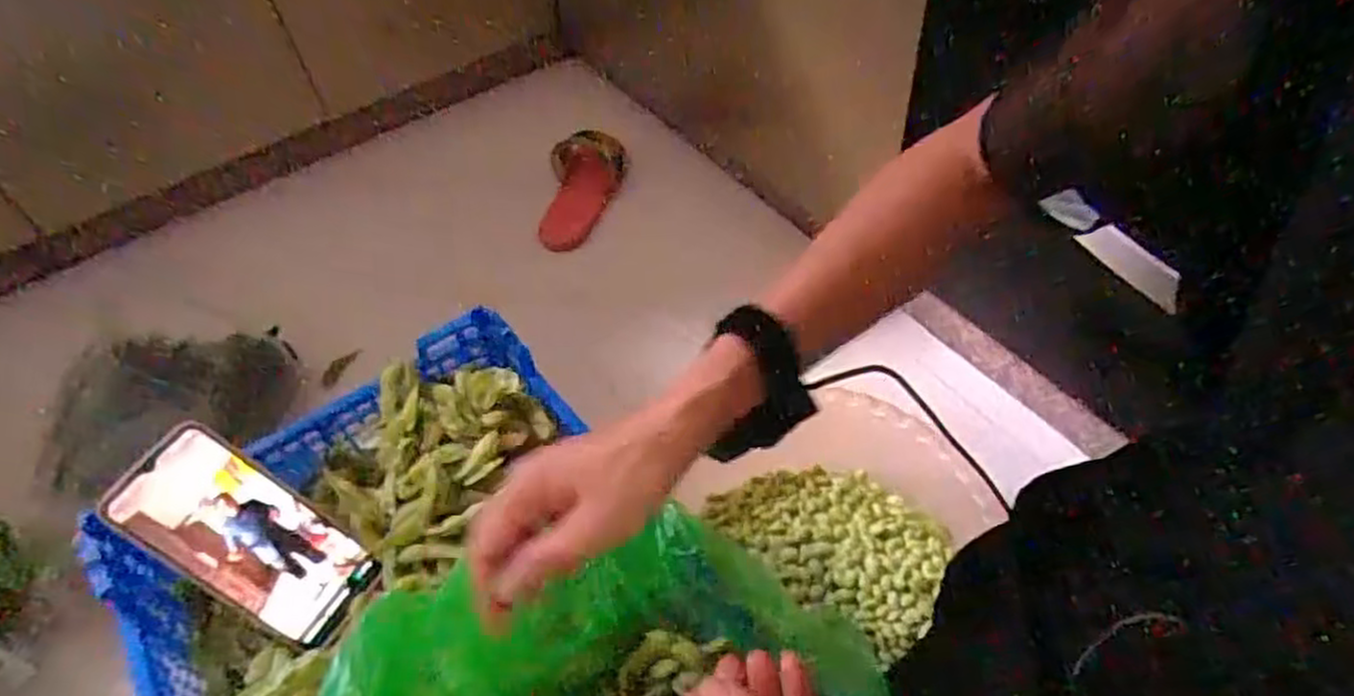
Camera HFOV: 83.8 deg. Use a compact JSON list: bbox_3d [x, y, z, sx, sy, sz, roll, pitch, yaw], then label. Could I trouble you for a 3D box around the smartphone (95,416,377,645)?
[{"bbox_3d":[-0.282,0.126,0.499,0.162,0.007,0.078,42,63,-15],"label":"smartphone"}]

